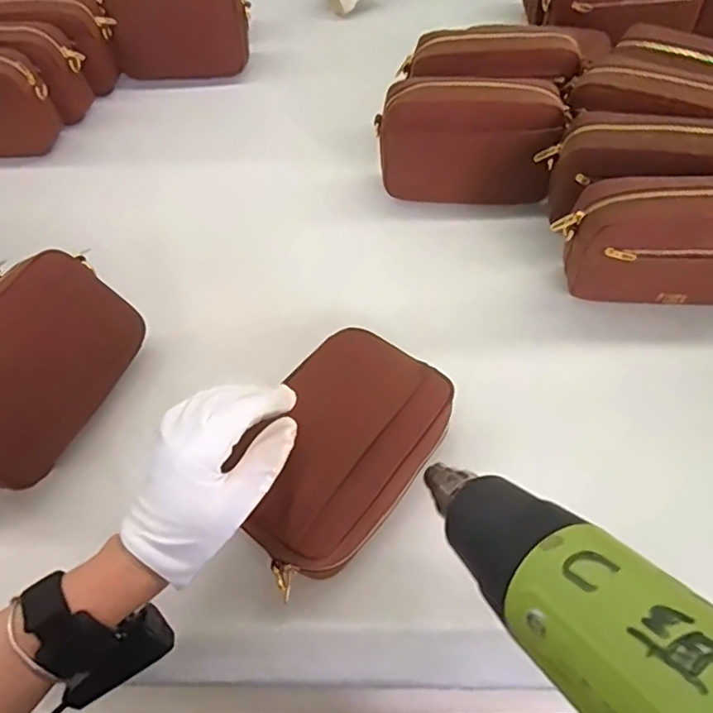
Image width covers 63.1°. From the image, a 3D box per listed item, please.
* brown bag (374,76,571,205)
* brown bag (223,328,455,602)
[{"bbox_3d":[0.124,-0.232,0.653,0.192,0.133,0.060,11,57,12],"label":"brown bag"},{"bbox_3d":[-0.018,0.070,0.458,0.124,0.053,0.193,30,63,23],"label":"brown bag"}]

